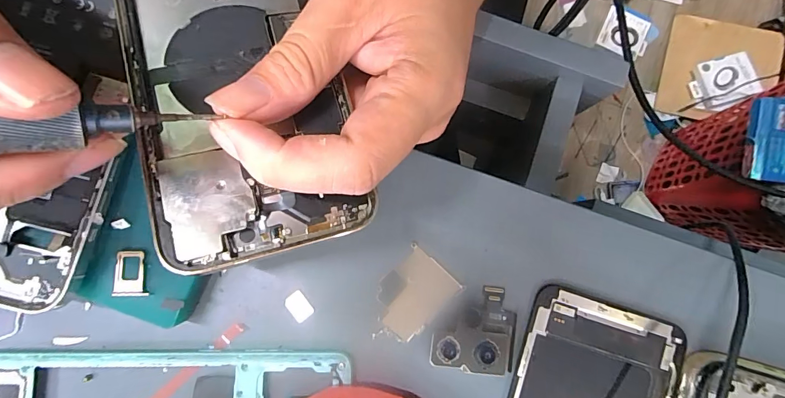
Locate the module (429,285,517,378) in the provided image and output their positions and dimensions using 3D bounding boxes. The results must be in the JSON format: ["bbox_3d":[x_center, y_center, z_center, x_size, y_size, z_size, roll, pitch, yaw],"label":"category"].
[{"bbox_3d":[0.038,0.059,0.181,0.037,0.004,0.038,10,86,-1],"label":"module"}]

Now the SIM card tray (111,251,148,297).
[{"bbox_3d":[-0.108,0.030,0.162,0.013,0.004,0.019,0,86,-2],"label":"SIM card tray"}]

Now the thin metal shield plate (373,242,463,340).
[{"bbox_3d":[0.008,0.046,0.184,0.029,0.004,0.040,44,86,1],"label":"thin metal shield plate"}]

